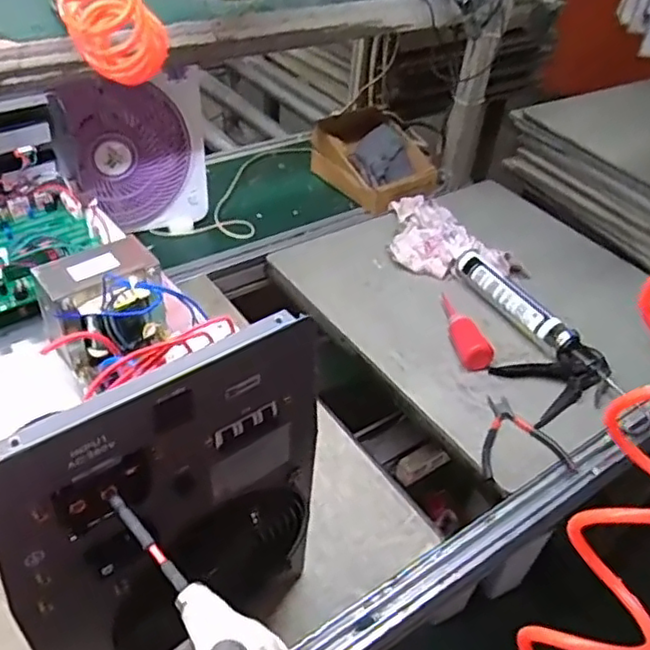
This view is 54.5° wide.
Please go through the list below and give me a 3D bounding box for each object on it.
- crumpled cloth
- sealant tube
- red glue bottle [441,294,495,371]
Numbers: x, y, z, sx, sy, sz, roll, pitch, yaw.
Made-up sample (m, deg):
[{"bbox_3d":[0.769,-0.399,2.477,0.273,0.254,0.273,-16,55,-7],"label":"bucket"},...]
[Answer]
[{"bbox_3d":[0.244,-0.171,1.194,0.245,0.063,0.213,3,40,-2],"label":"crumpled cloth"},{"bbox_3d":[0.311,-0.039,1.056,0.049,0.048,0.251,-18,45,-24],"label":"sealant tube"},{"bbox_3d":[0.218,0.001,1.012,0.047,0.042,0.171,-5,41,-12],"label":"red glue bottle"}]

